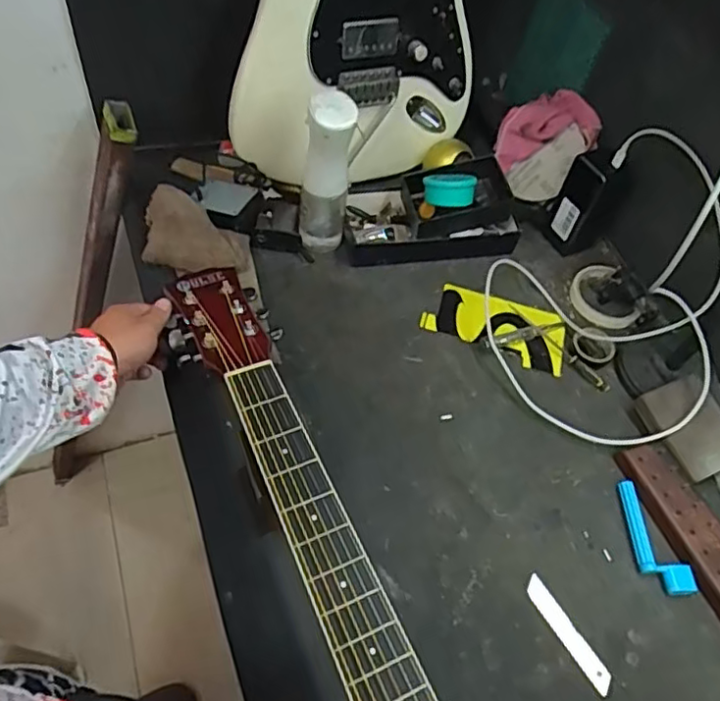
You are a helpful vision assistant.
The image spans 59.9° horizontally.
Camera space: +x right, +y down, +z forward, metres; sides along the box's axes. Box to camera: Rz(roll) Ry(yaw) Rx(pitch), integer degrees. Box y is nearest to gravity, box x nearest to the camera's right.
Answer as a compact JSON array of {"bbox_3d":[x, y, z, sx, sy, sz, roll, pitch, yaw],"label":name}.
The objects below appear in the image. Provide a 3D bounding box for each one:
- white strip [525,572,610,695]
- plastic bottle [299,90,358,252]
[{"bbox_3d":[0.186,0.253,0.560,0.022,0.007,0.104,-25,61,-22],"label":"white strip"},{"bbox_3d":[-0.039,-0.193,0.710,0.059,0.197,0.056,2,55,-6],"label":"plastic bottle"}]

